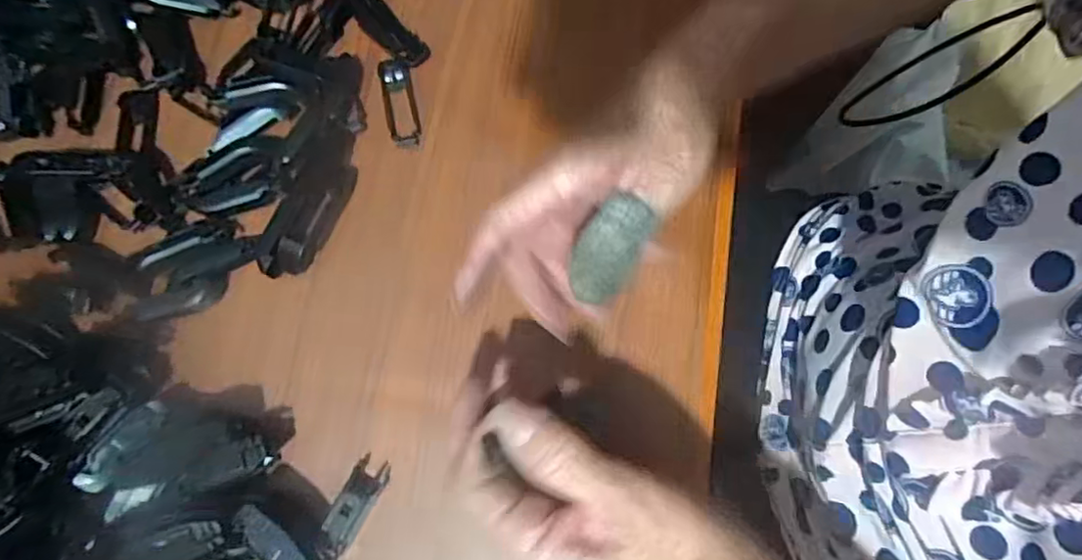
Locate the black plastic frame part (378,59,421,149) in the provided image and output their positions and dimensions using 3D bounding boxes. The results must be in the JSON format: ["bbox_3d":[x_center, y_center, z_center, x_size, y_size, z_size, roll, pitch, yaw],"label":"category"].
[{"bbox_3d":[-0.087,-0.108,0.363,0.019,0.009,0.058,-12,76,-3],"label":"black plastic frame part"}]

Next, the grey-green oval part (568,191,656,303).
[{"bbox_3d":[0.028,-0.012,0.236,0.023,0.009,0.044,26,77,6],"label":"grey-green oval part"}]

